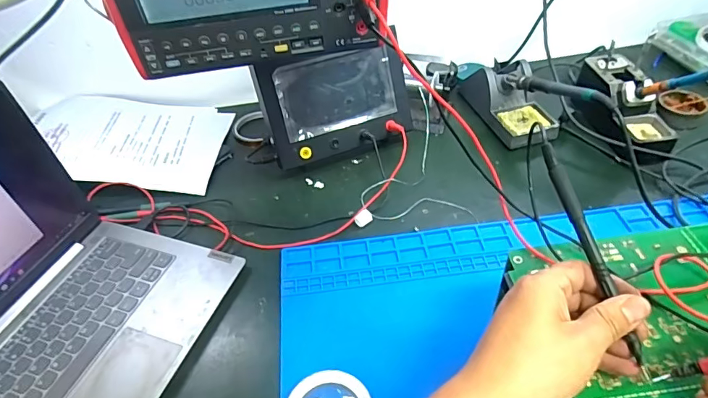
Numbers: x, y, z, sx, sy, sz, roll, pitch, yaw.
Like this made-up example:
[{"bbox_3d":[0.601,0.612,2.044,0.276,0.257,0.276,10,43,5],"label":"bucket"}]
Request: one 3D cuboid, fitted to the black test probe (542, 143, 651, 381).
[{"bbox_3d":[0.161,0.028,0.308,0.010,0.012,0.148,-15,74,-10],"label":"black test probe"}]

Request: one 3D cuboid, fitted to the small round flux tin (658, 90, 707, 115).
[{"bbox_3d":[0.496,-0.145,0.674,0.064,0.019,0.051,30,55,29],"label":"small round flux tin"}]

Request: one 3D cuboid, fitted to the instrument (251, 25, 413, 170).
[{"bbox_3d":[-0.032,-0.141,0.637,0.198,0.141,0.075,-20,22,-15],"label":"instrument"}]

